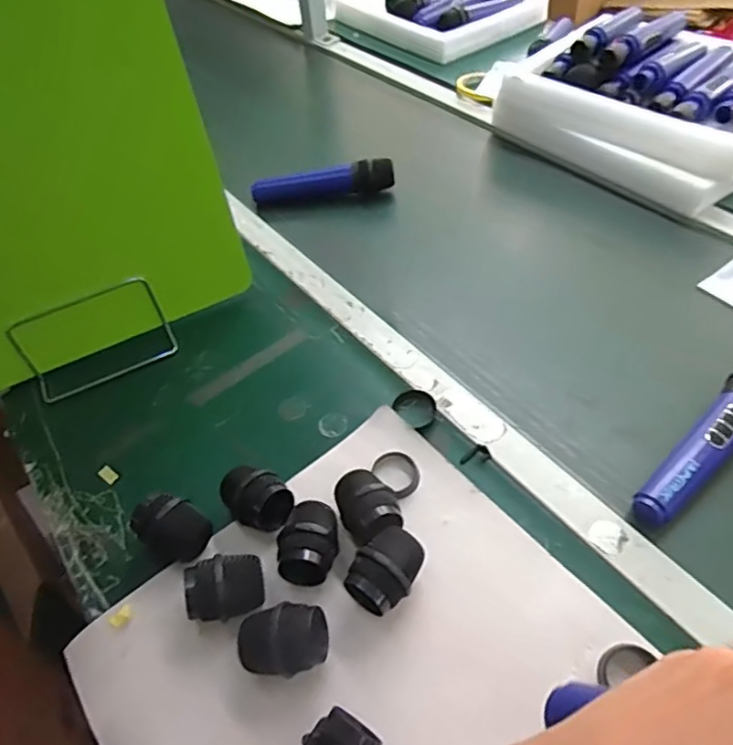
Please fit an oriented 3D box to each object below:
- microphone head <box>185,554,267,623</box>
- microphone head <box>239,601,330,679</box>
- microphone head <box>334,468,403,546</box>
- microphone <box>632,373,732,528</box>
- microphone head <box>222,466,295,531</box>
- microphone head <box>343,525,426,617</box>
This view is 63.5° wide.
[{"bbox_3d":[-0.107,0.168,0.457,0.055,0.043,0.038,-12,49,-4],"label":"microphone head"},{"bbox_3d":[-0.060,0.191,0.425,0.063,0.045,0.043,-2,49,5],"label":"microphone head"},{"bbox_3d":[0.000,0.110,0.490,0.045,0.039,0.063,-25,51,-15],"label":"microphone head"},{"bbox_3d":[0.301,0.059,0.510,0.198,0.042,0.044,-39,56,-24],"label":"microphone"},{"bbox_3d":[-0.093,0.107,0.501,0.067,0.040,0.045,30,58,28],"label":"microphone head"},{"bbox_3d":[0.015,0.151,0.453,0.044,0.045,0.061,21,55,22],"label":"microphone head"}]

